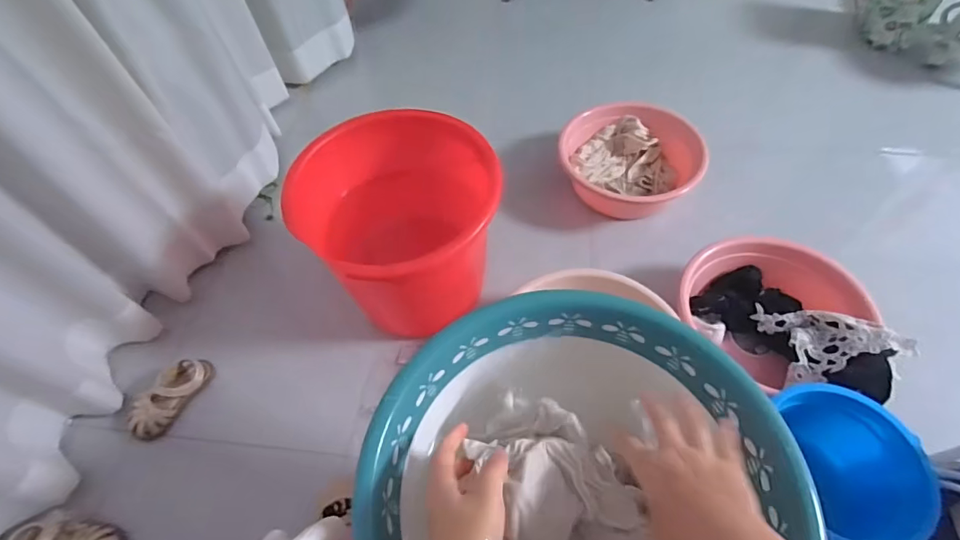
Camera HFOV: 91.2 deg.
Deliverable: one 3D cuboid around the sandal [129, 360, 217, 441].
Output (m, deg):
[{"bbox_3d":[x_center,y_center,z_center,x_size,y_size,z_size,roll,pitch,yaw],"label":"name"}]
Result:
[{"bbox_3d":[-0.532,0.216,0.810,0.054,0.054,0.147,23,61,18],"label":"sandal"}]

